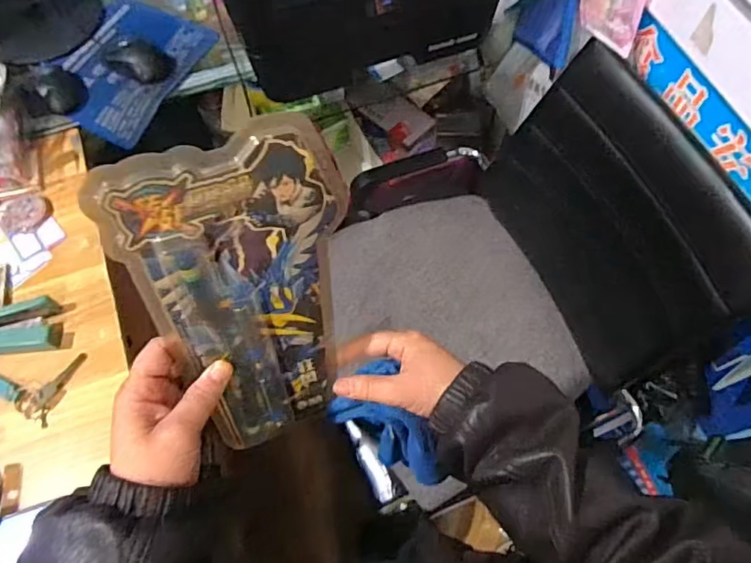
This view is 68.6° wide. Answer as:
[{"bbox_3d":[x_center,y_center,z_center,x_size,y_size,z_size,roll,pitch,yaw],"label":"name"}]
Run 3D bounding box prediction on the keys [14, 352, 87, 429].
[{"bbox_3d":[-0.369,0.114,0.620,0.041,0.013,0.084,17,66,8],"label":"keys"}]

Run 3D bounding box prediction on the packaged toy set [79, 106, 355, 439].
[{"bbox_3d":[-0.077,0.018,0.393,0.139,0.260,0.018,-23,41,-14],"label":"packaged toy set"}]

